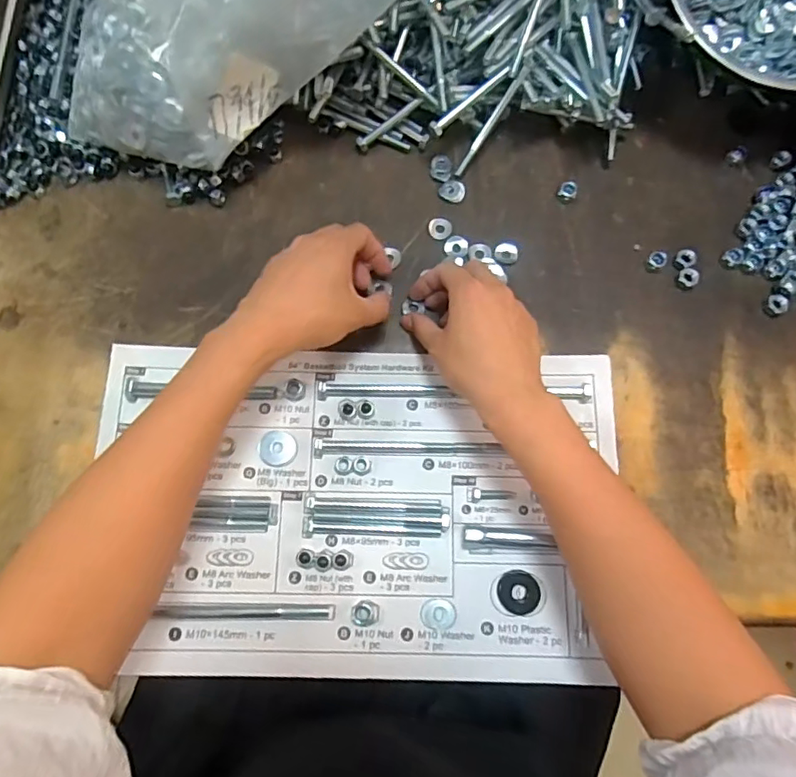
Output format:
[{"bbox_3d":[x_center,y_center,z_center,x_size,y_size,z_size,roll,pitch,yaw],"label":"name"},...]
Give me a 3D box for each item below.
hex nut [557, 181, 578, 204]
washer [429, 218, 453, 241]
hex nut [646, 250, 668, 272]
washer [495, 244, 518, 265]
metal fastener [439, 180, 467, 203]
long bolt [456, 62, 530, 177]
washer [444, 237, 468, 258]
[{"bbox_3d":[0.149,-0.171,0.490,0.016,0.013,0.015,29,77,7],"label":"hex nut"},{"bbox_3d":[0.037,-0.137,0.485,0.020,0.006,0.021,0,76,-1],"label":"washer"},{"bbox_3d":[0.219,-0.108,0.473,0.017,0.006,0.015,-43,80,-10],"label":"hex nut"},{"bbox_3d":[0.093,-0.116,0.480,0.019,0.004,0.018,10,76,2],"label":"washer"},{"bbox_3d":[0.048,-0.174,0.494,0.023,0.004,0.019,12,76,2],"label":"metal fastener"},{"bbox_3d":[0.080,-0.228,0.478,0.008,0.008,0.101,39,112,9],"label":"long bolt"},{"bbox_3d":[0.050,-0.121,0.479,0.020,0.004,0.019,0,76,-1],"label":"washer"}]

